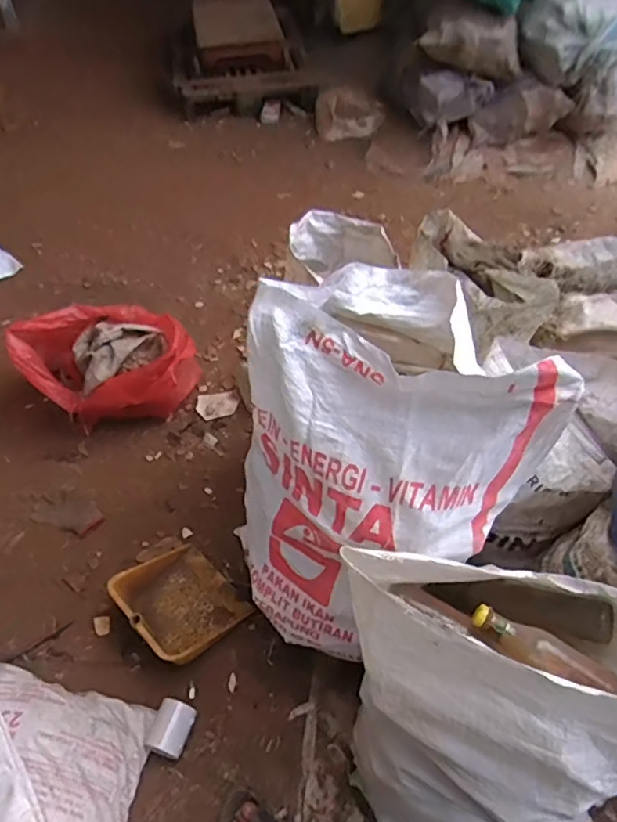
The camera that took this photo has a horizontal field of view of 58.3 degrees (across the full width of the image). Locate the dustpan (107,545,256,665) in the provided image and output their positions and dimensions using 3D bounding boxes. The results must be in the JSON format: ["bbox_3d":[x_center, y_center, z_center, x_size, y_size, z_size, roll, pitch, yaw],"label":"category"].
[{"bbox_3d":[-0.328,0.468,1.406,0.244,0.138,0.284,-37,61,-25],"label":"dustpan"}]

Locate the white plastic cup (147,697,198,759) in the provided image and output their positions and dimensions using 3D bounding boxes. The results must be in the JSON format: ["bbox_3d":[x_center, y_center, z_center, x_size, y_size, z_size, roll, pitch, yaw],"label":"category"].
[{"bbox_3d":[-0.304,0.705,1.234,0.086,0.059,0.107,14,54,11],"label":"white plastic cup"}]

